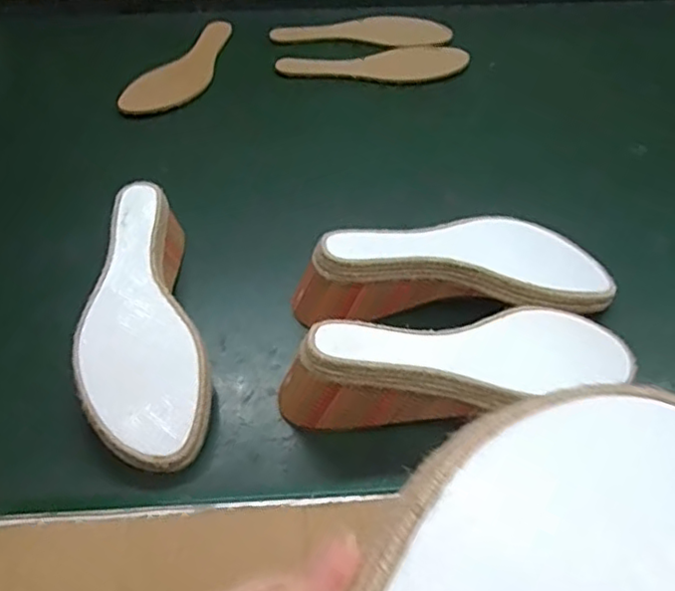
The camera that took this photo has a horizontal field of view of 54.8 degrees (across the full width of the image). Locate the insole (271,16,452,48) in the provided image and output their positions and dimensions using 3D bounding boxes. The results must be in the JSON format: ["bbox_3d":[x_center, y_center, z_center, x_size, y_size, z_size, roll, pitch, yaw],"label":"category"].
[{"bbox_3d":[0.032,-0.350,0.863,0.231,0.007,0.081,-2,47,-1],"label":"insole"}]

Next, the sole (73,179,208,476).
[{"bbox_3d":[-0.150,0.020,0.490,0.081,0.072,0.233,-12,48,-10],"label":"sole"}]

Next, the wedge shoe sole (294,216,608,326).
[{"bbox_3d":[0.091,-0.019,0.525,0.243,0.076,0.081,-3,47,-1],"label":"wedge shoe sole"}]

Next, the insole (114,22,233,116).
[{"bbox_3d":[-0.184,-0.289,0.816,0.076,0.008,0.235,17,50,16],"label":"insole"}]

